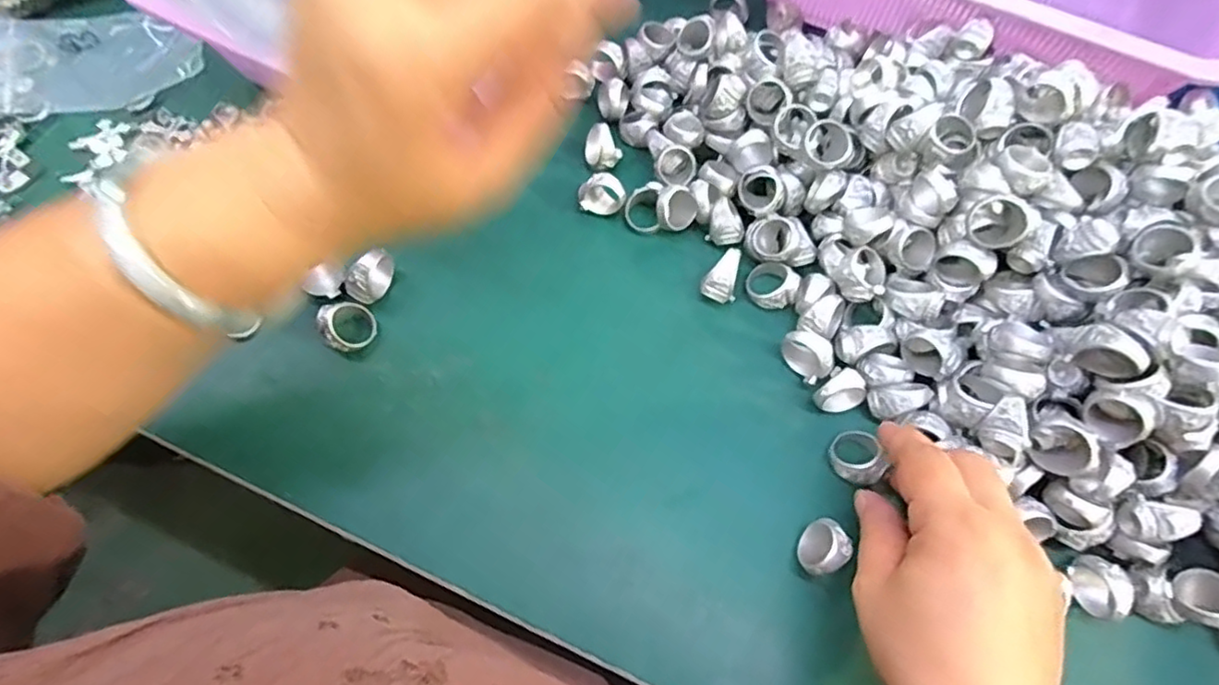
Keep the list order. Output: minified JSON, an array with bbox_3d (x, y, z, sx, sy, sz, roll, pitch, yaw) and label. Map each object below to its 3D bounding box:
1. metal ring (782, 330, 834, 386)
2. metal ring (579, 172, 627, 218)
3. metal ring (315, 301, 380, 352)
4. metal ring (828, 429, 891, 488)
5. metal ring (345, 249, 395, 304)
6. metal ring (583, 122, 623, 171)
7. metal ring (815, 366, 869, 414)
[{"bbox_3d":[0.104,0.007,0.330,0.019,0.020,0.027,-39,74,-17],"label":"metal ring"},{"bbox_3d":[-0.004,-0.085,0.361,0.025,0.020,0.016,11,67,2],"label":"metal ring"},{"bbox_3d":[-0.136,-0.009,0.320,0.026,0.030,0.011,-40,34,-5],"label":"metal ring"},{"bbox_3d":[0.122,0.056,0.307,0.022,0.014,0.029,-1,68,-2],"label":"metal ring"},{"bbox_3d":[-0.124,-0.034,0.330,0.012,0.028,0.029,34,69,11],"label":"metal ring"},{"bbox_3d":[-0.004,-0.117,0.372,0.022,0.017,0.021,-4,67,-5],"label":"metal ring"},{"bbox_3d":[0.118,0.026,0.317,0.027,0.019,0.017,-32,73,-15],"label":"metal ring"}]

